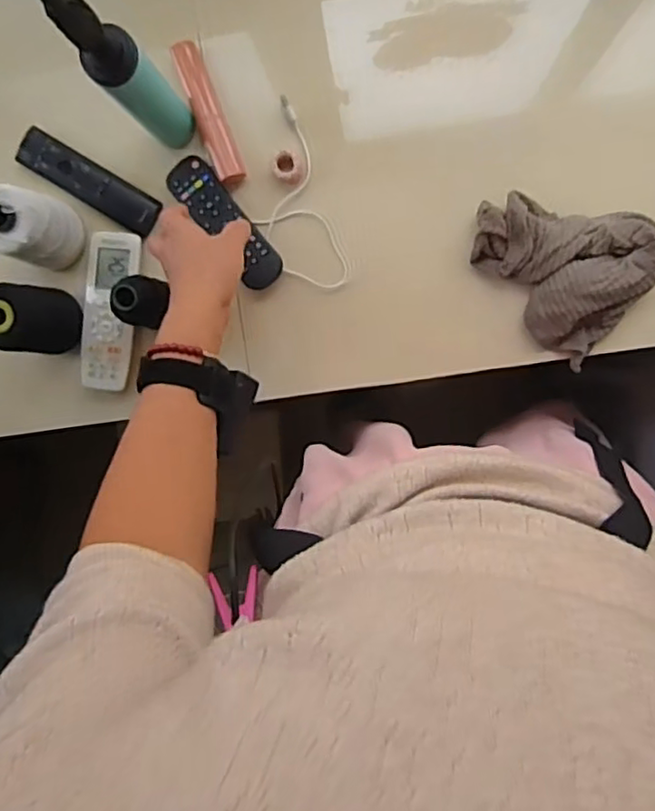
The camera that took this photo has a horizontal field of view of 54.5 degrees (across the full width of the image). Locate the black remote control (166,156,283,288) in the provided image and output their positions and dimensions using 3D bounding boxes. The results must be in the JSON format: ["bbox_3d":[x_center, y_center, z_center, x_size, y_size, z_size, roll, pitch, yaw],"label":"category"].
[{"bbox_3d":[-0.103,-0.185,0.637,0.043,0.017,0.153,-40,85,7],"label":"black remote control"}]

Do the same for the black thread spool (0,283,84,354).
[{"bbox_3d":[-0.282,-0.083,0.608,0.064,0.093,0.065,-1,95,5],"label":"black thread spool"}]

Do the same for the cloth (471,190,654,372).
[{"bbox_3d":[0.219,-0.138,0.601,0.168,0.044,0.140,33,97,1],"label":"cloth"}]

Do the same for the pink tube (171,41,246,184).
[{"bbox_3d":[-0.120,-0.292,0.639,0.028,0.020,0.139,-21,93,6],"label":"pink tube"}]

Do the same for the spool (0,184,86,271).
[{"bbox_3d":[-0.285,-0.173,0.614,0.062,0.097,0.069,9,96,4],"label":"spool"}]

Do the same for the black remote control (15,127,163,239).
[{"bbox_3d":[-0.247,-0.232,0.655,0.157,0.018,0.041,31,97,2],"label":"black remote control"}]

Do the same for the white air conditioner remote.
[{"bbox_3d":[-0.224,-0.097,0.655,0.054,0.019,0.160,4,95,4],"label":"white air conditioner remote"}]

